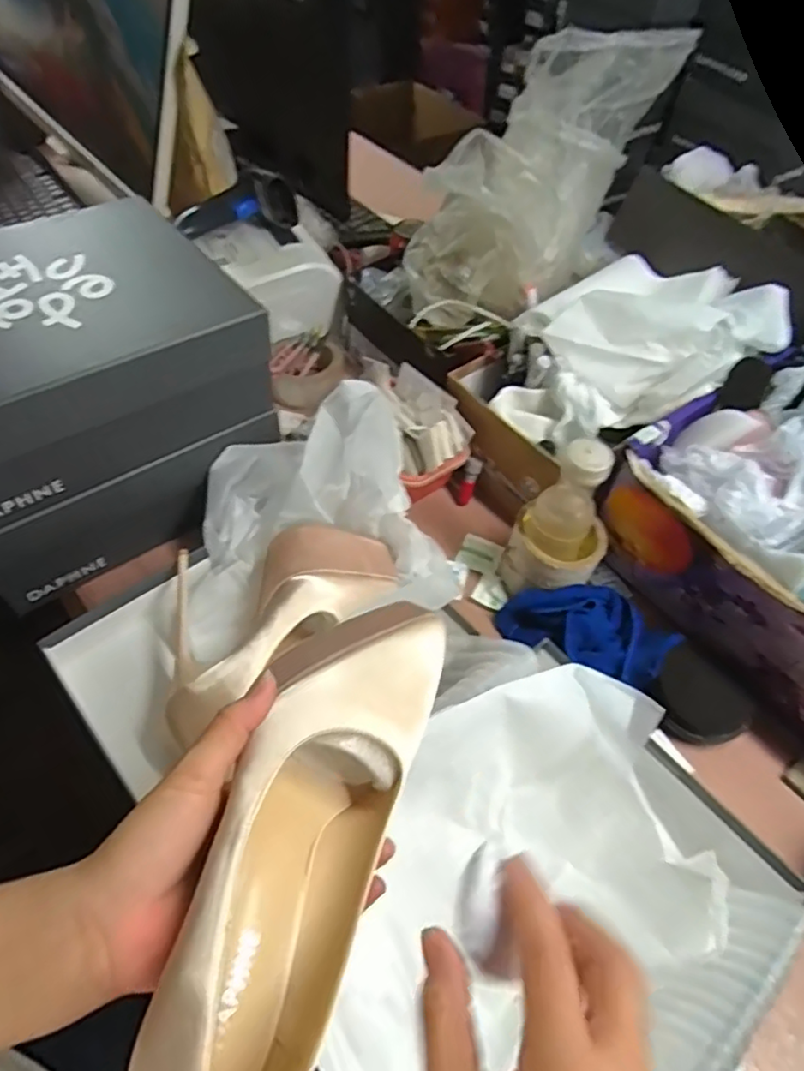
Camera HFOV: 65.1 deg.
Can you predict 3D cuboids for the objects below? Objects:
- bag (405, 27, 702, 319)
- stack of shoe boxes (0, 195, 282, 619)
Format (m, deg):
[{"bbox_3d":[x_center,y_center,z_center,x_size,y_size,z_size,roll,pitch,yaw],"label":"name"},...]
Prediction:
[{"bbox_3d":[0.145,-0.419,0.720,0.177,0.161,0.376,45,101,25],"label":"bag"},{"bbox_3d":[-0.311,-0.133,0.608,0.285,0.219,0.232,-33,62,-26],"label":"stack of shoe boxes"}]

